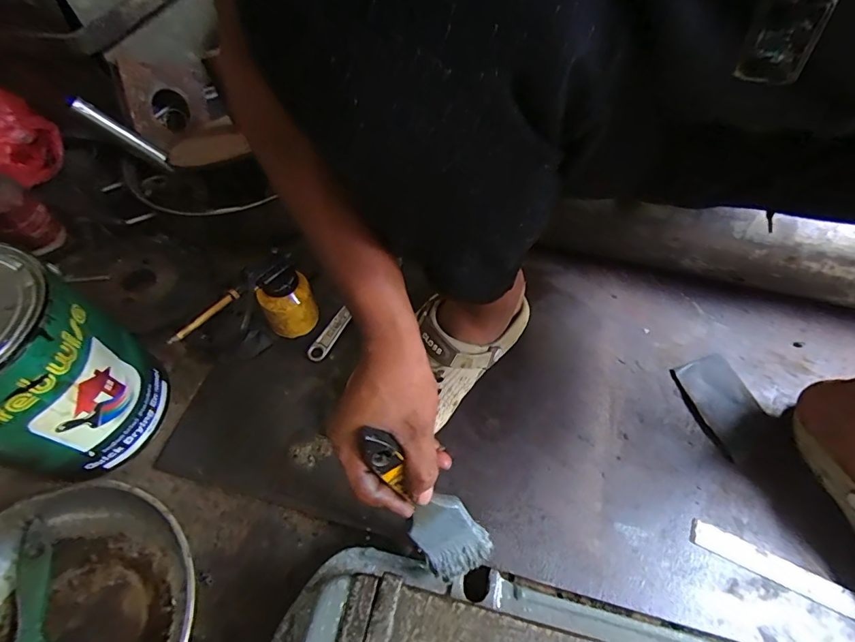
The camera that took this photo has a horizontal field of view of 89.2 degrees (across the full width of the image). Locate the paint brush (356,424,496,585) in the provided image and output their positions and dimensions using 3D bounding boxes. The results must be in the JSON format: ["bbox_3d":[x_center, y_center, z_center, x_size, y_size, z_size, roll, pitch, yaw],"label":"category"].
[{"bbox_3d":[0.004,0.140,0.326,0.050,0.188,0.010,-30,35,-10],"label":"paint brush"}]

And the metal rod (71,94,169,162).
[{"bbox_3d":[-0.389,-0.241,0.557,0.015,0.124,0.017,42,94,20],"label":"metal rod"}]

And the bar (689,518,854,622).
[{"bbox_3d":[0.338,0.237,0.411,0.163,0.007,0.027,21,61,16],"label":"bar"}]

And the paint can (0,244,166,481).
[{"bbox_3d":[-0.388,0.047,0.428,0.170,0.198,0.159,34,65,19],"label":"paint can"}]

